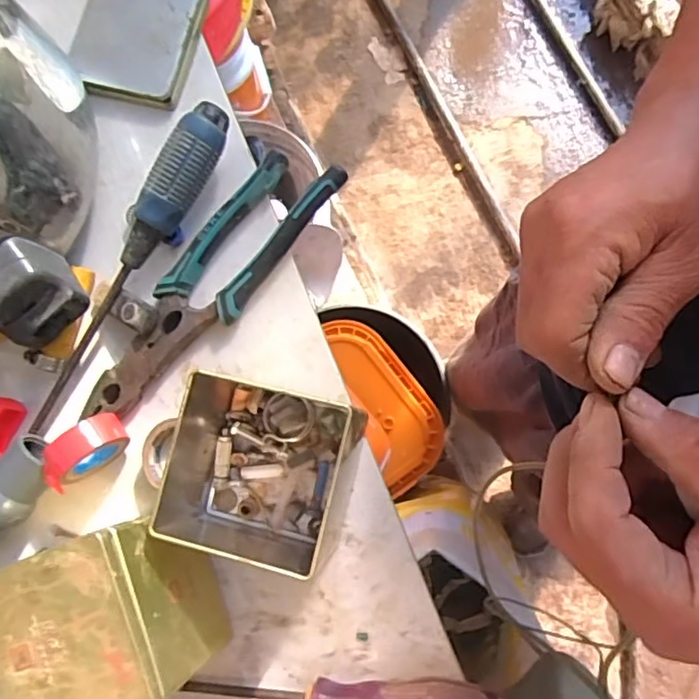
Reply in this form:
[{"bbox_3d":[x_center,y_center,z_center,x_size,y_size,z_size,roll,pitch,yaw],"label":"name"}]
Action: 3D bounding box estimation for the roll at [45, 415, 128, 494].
[{"bbox_3d":[-0.158,0.063,0.361,0.051,0.048,0.024,-37,79,-2],"label":"roll"}]

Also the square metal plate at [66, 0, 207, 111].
[{"bbox_3d":[-0.148,-0.212,0.402,0.085,0.010,0.084,15,88,11],"label":"square metal plate"}]

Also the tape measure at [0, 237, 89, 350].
[{"bbox_3d":[-0.189,-0.034,0.343,0.045,0.048,0.051,44,86,10],"label":"tape measure"}]

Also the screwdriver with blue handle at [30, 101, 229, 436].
[{"bbox_3d":[-0.142,-0.050,0.376,0.034,0.027,0.232,33,96,7],"label":"screwdriver with blue handle"}]

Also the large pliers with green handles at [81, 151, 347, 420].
[{"bbox_3d":[-0.090,-0.040,0.372,0.050,0.013,0.208,42,91,9],"label":"large pliers with green handles"}]

